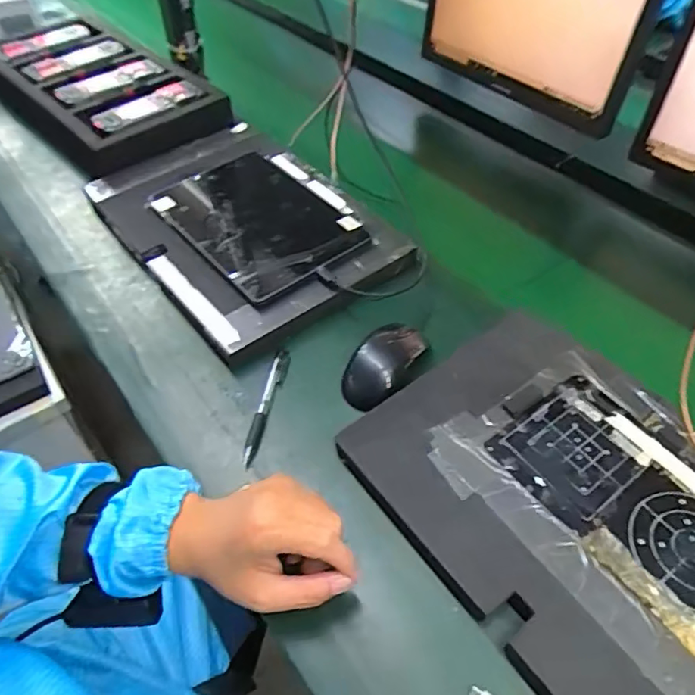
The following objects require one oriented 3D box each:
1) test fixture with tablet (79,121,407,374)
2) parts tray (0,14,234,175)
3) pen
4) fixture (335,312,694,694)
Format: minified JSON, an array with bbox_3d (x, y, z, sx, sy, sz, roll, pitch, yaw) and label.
[{"bbox_3d":[-0.137,-0.163,0.670,0.257,0.030,0.376,-31,56,-24],"label":"test fixture with tablet"},{"bbox_3d":[-0.416,-0.429,0.868,0.228,0.057,0.490,-34,58,-25],"label":"parts tray"},{"bbox_3d":[-0.079,0.056,0.519,0.014,0.016,0.129,9,50,8],"label":"pen"},{"bbox_3d":[0.204,0.146,0.426,0.258,0.046,0.384,-30,55,-21],"label":"fixture"}]

